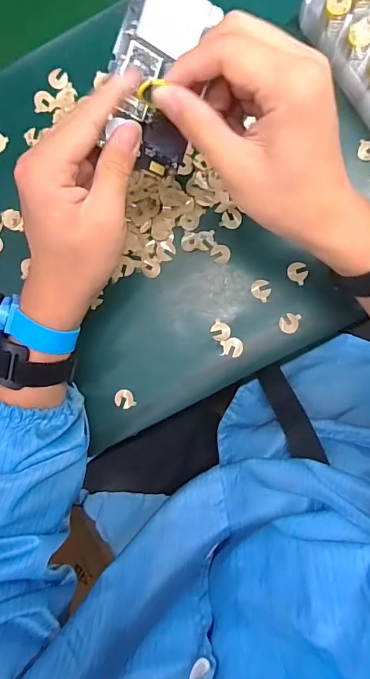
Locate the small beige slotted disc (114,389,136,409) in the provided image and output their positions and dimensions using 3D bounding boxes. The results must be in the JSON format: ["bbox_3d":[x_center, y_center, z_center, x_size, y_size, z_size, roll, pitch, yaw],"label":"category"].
[{"bbox_3d":[-0.056,0.056,0.404,0.017,0.005,0.018,0,89,4],"label":"small beige slotted disc"}]

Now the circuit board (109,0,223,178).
[{"bbox_3d":[-0.018,-0.182,0.298,0.062,0.006,0.125,12,96,-27],"label":"circuit board"}]

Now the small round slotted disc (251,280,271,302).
[{"bbox_3d":[0.069,-0.046,0.395,0.018,0.004,0.017,0,89,4],"label":"small round slotted disc"}]

